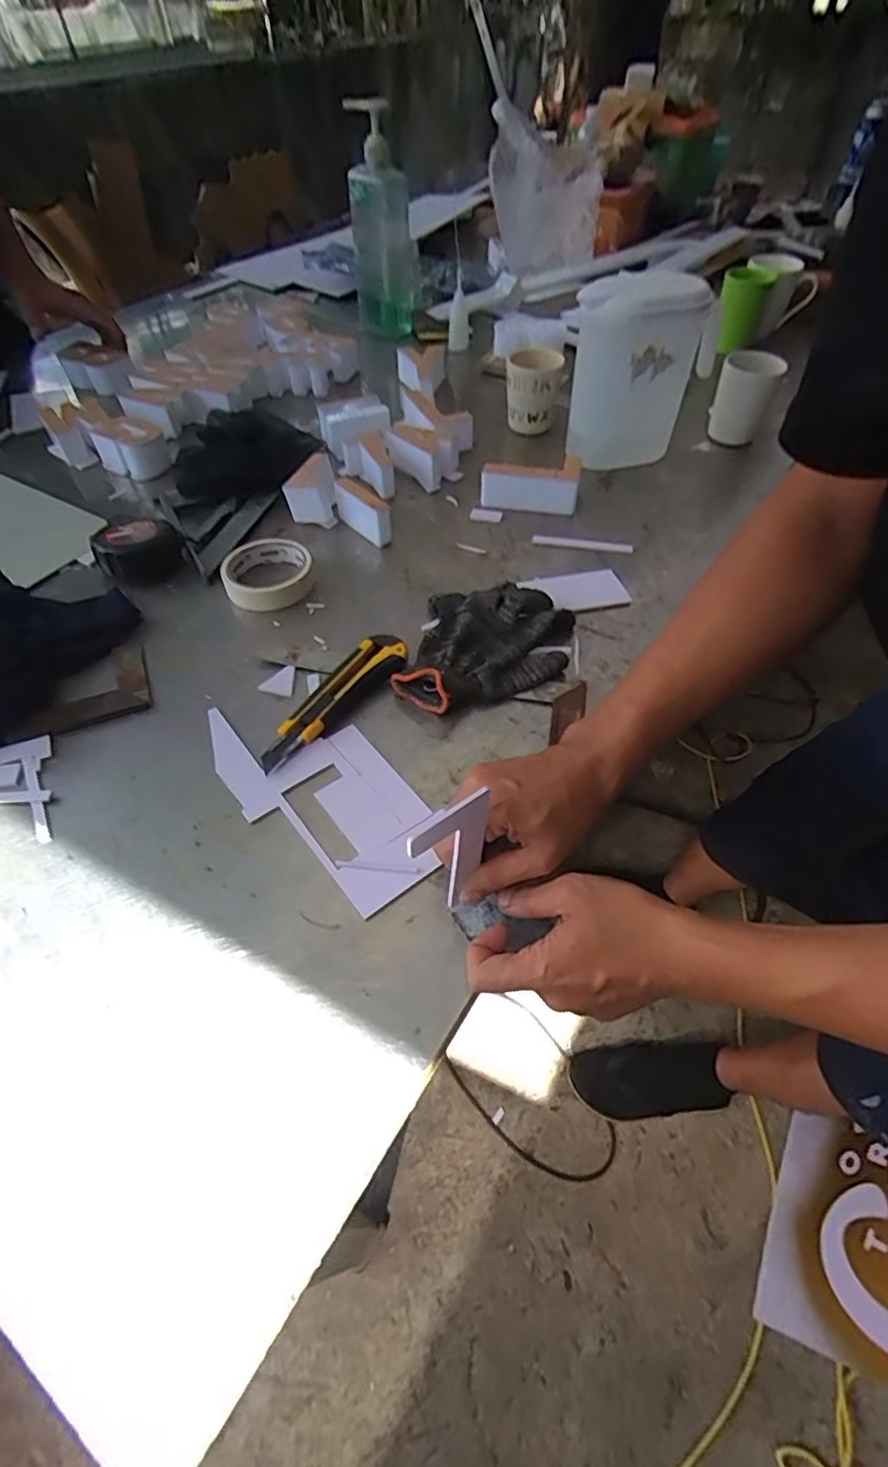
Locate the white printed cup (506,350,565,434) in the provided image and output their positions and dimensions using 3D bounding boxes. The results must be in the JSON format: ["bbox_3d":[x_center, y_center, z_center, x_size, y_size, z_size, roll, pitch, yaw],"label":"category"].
[{"bbox_3d":[0.117,-0.458,0.816,0.073,0.086,0.068,7,51,6],"label":"white printed cup"}]

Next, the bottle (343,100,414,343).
[{"bbox_3d":[-0.093,-0.772,0.938,0.097,0.268,0.067,0,53,-1],"label":"bottle"}]

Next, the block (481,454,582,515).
[{"bbox_3d":[0.102,-0.294,0.715,0.108,0.046,0.056,8,51,7],"label":"block"}]

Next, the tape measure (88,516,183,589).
[{"bbox_3d":[-0.329,-0.202,0.655,0.087,0.038,0.095,-23,54,-17],"label":"tape measure"}]

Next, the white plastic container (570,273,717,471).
[{"bbox_3d":[0.211,-0.418,0.712,0.144,0.194,0.093,-13,43,-10],"label":"white plastic container"}]

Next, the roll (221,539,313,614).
[{"bbox_3d":[-0.182,-0.166,0.629,0.089,0.026,0.091,0,50,0],"label":"roll"}]

